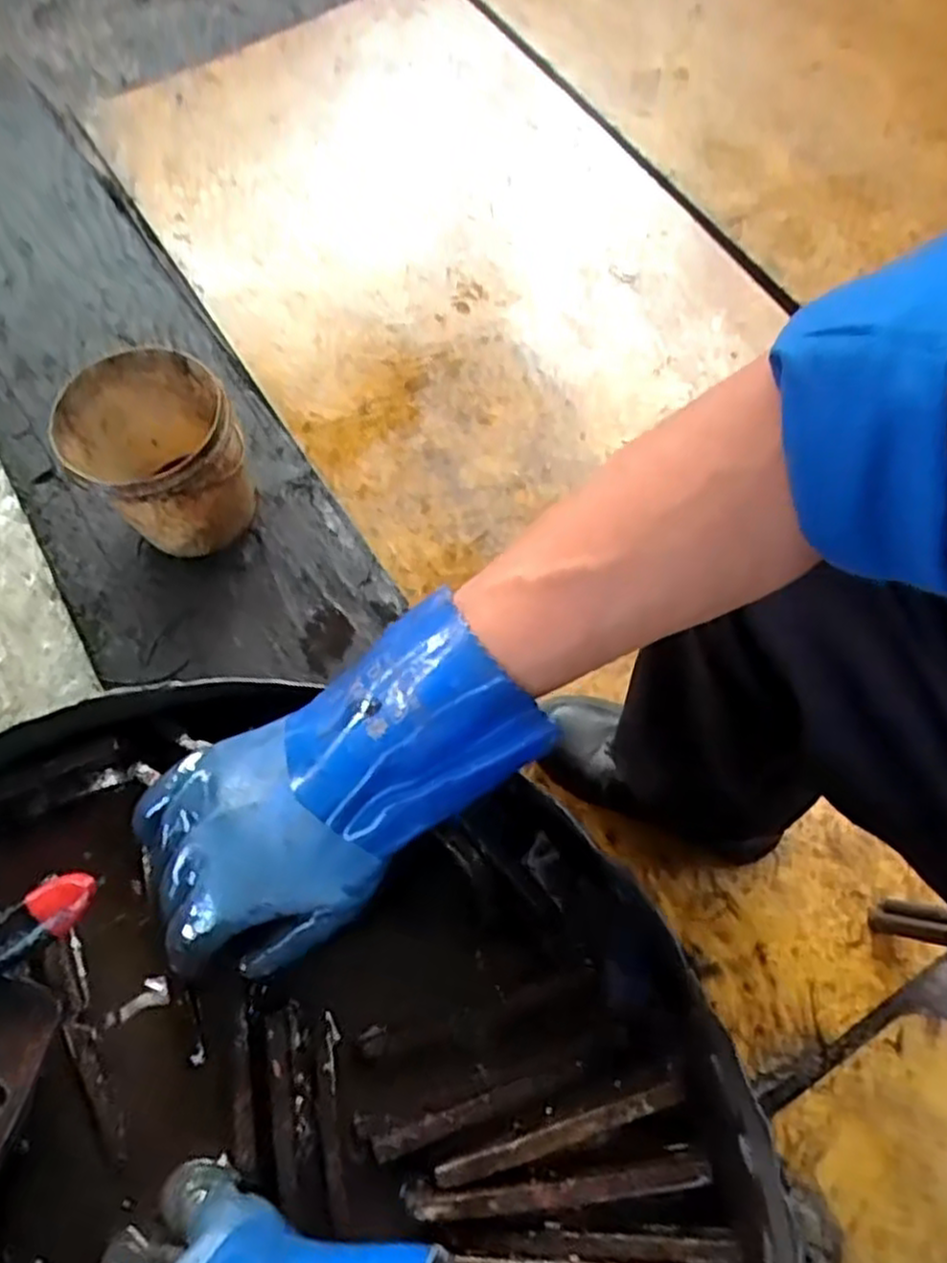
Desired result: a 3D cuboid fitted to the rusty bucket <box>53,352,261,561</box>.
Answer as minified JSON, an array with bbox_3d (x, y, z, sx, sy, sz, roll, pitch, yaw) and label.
[{"bbox_3d":[-0.331,-0.180,0.822,0.156,0.182,0.154,0,70,1],"label":"rusty bucket"}]

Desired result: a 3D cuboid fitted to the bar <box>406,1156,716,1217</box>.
[{"bbox_3d":[0.042,0.281,0.384,0.149,0.022,0.012,-5,70,-1],"label":"bar"}]

